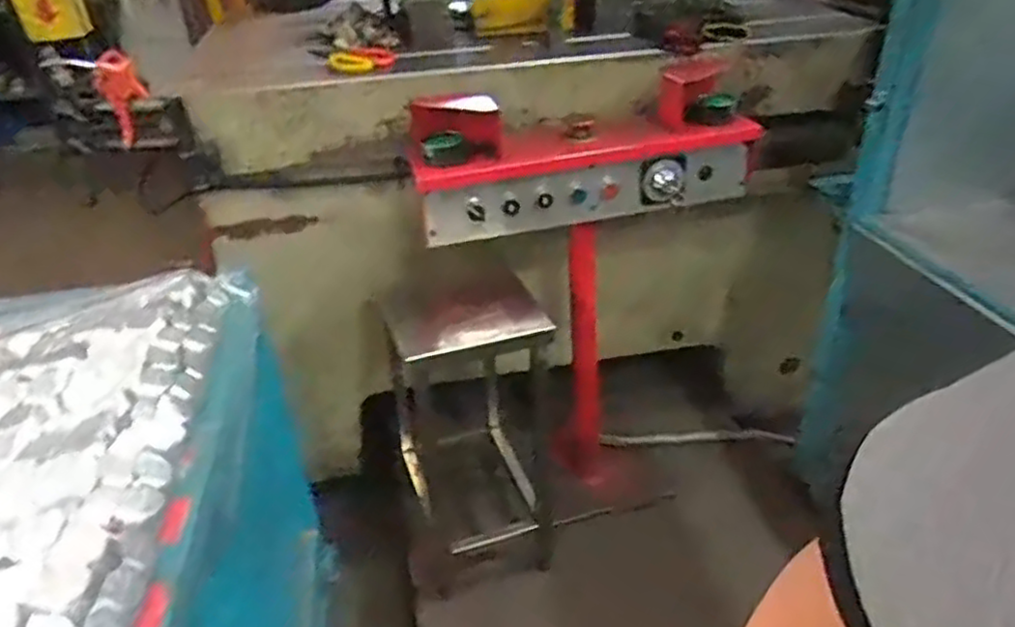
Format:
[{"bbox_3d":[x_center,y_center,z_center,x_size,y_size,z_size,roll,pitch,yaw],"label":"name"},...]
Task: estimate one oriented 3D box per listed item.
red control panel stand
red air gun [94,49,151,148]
[{"bbox_3d":[0.148,-0.010,1.393,0.579,0.821,0.204,-14,34,-18],"label":"red control panel stand"},{"bbox_3d":[-0.580,-0.327,1.083,0.063,0.131,0.028,-18,35,-23],"label":"red air gun"}]

